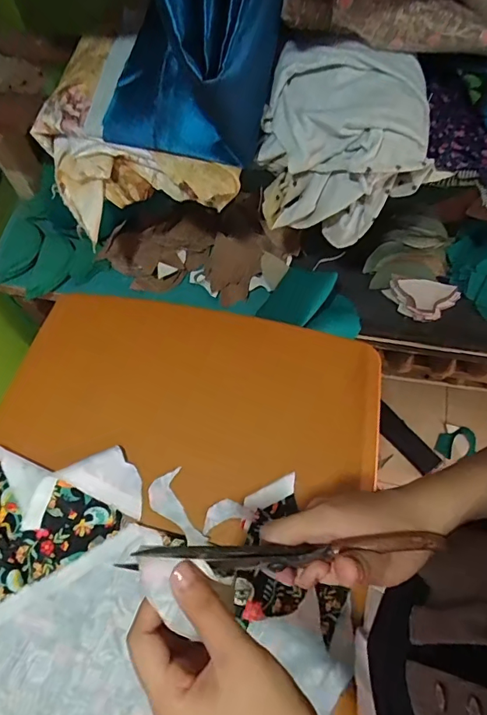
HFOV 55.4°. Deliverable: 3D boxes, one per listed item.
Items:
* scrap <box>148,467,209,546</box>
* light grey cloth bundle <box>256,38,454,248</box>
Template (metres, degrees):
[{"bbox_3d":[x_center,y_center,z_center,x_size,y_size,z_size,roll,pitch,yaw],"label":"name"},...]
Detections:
[{"bbox_3d":[-0.079,0.176,0.532,0.046,0.013,0.090,-21,65,-10],"label":"scrap"},{"bbox_3d":[0.125,-0.246,0.547,0.200,0.168,0.126,11,64,6],"label":"light grey cloth bundle"}]

